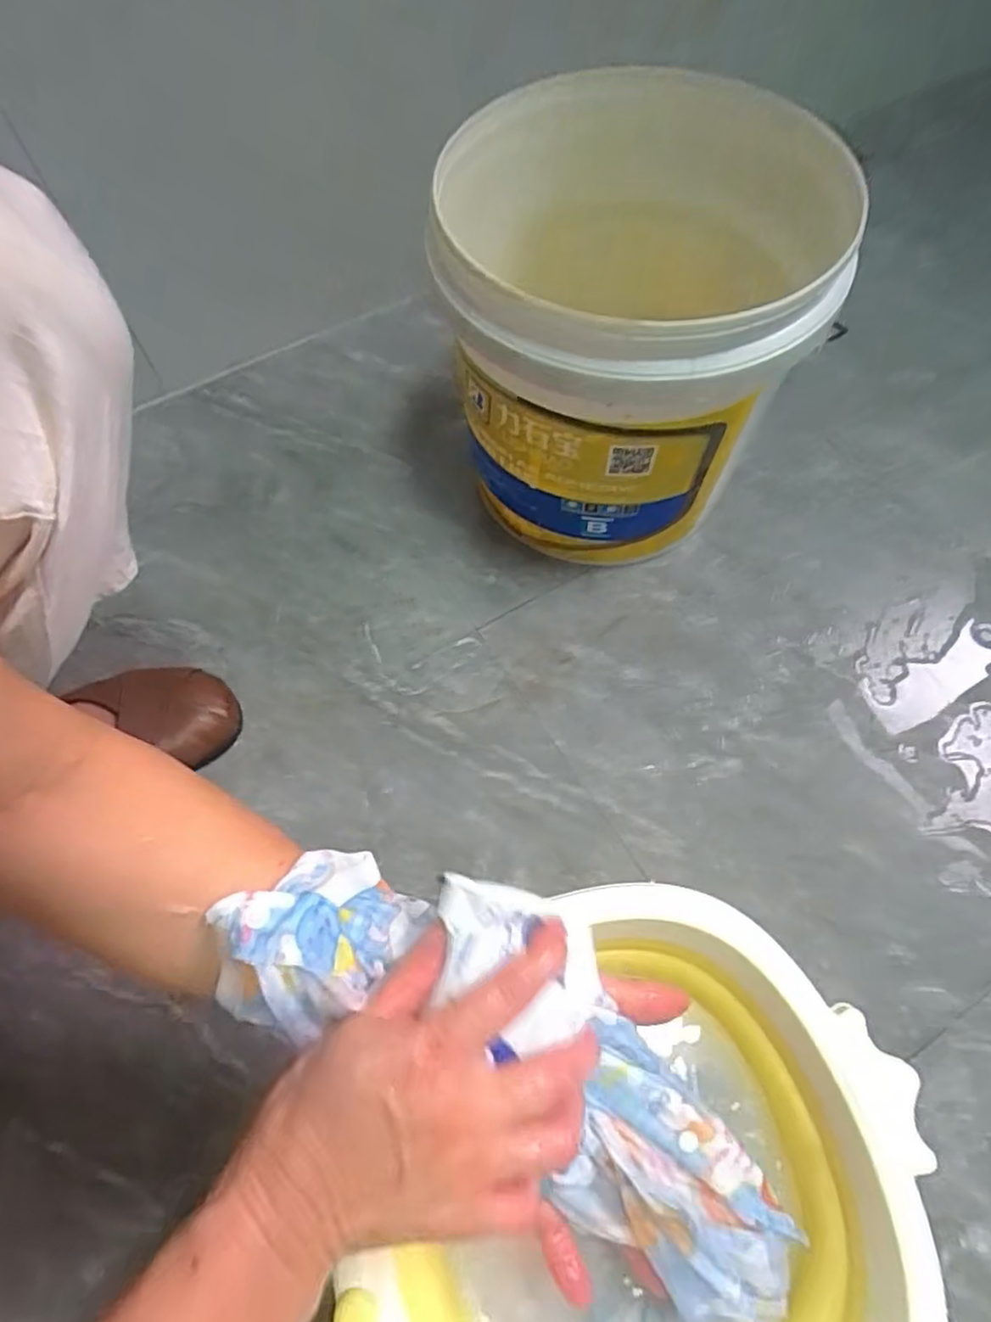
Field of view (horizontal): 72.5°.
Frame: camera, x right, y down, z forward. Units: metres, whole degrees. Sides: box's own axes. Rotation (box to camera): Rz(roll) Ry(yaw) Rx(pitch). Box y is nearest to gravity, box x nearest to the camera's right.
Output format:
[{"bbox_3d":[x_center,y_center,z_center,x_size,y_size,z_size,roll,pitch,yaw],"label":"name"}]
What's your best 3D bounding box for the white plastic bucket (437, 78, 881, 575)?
[{"bbox_3d":[0.098,-0.237,0.523,0.266,0.250,0.262,0,65,2],"label":"white plastic bucket"}]

